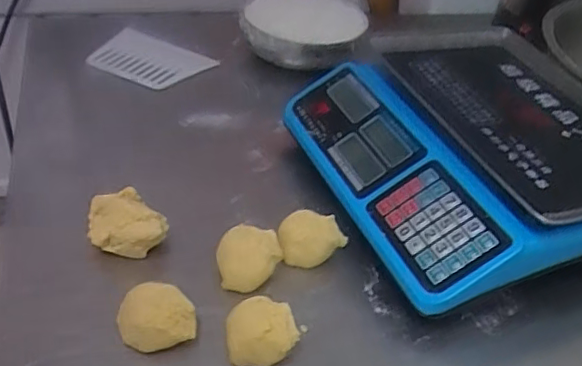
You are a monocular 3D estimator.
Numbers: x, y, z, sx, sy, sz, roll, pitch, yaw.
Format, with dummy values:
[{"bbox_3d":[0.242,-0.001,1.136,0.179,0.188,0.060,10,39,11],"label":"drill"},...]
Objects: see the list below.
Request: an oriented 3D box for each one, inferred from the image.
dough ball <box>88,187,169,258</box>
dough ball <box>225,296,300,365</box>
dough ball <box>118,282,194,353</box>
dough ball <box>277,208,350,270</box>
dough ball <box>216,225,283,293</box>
[{"bbox_3d":[-0.159,0.043,0.557,0.062,0.048,0.061,5,40,-4],"label":"dough ball"},{"bbox_3d":[-0.025,0.125,0.484,0.056,0.042,0.044,0,40,-9],"label":"dough ball"},{"bbox_3d":[-0.112,0.111,0.487,0.062,0.041,0.051,-4,41,-14],"label":"dough ball"},{"bbox_3d":[0.021,0.057,0.574,0.068,0.040,0.047,4,40,-4],"label":"dough ball"},{"bbox_3d":[-0.039,0.070,0.540,0.057,0.040,0.050,6,40,-2],"label":"dough ball"}]

